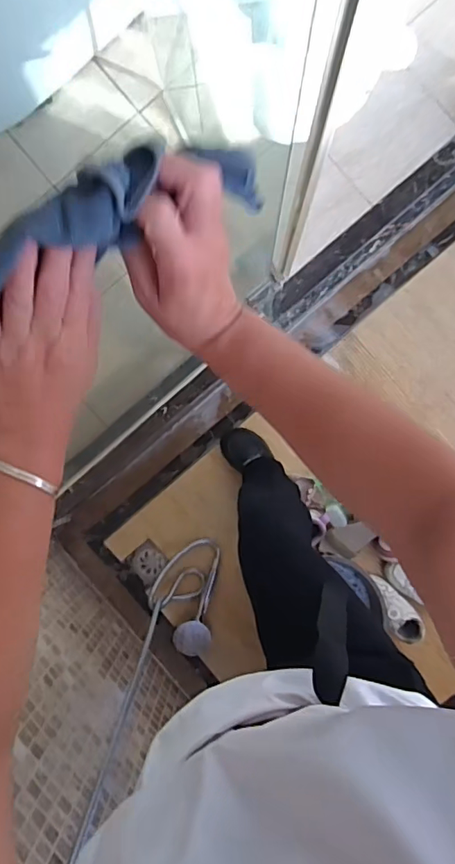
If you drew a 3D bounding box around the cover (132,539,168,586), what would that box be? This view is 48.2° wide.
[{"bbox_3d":[-0.205,0.340,1.329,0.089,0.014,0.091,43,92,1],"label":"cover"}]

